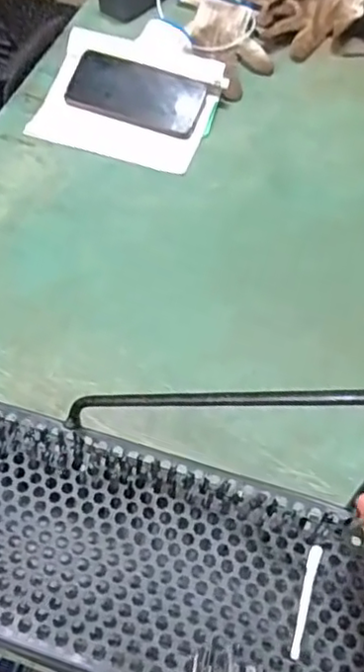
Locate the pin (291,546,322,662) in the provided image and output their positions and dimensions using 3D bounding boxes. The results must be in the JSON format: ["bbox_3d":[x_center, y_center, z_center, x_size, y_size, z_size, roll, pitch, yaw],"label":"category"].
[{"bbox_3d":[0.077,0.163,0.386,0.008,0.005,0.069,16,57,10],"label":"pin"}]

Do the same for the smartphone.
[{"bbox_3d":[-0.055,-0.294,0.753,0.162,0.008,0.082,19,77,8],"label":"smartphone"}]

